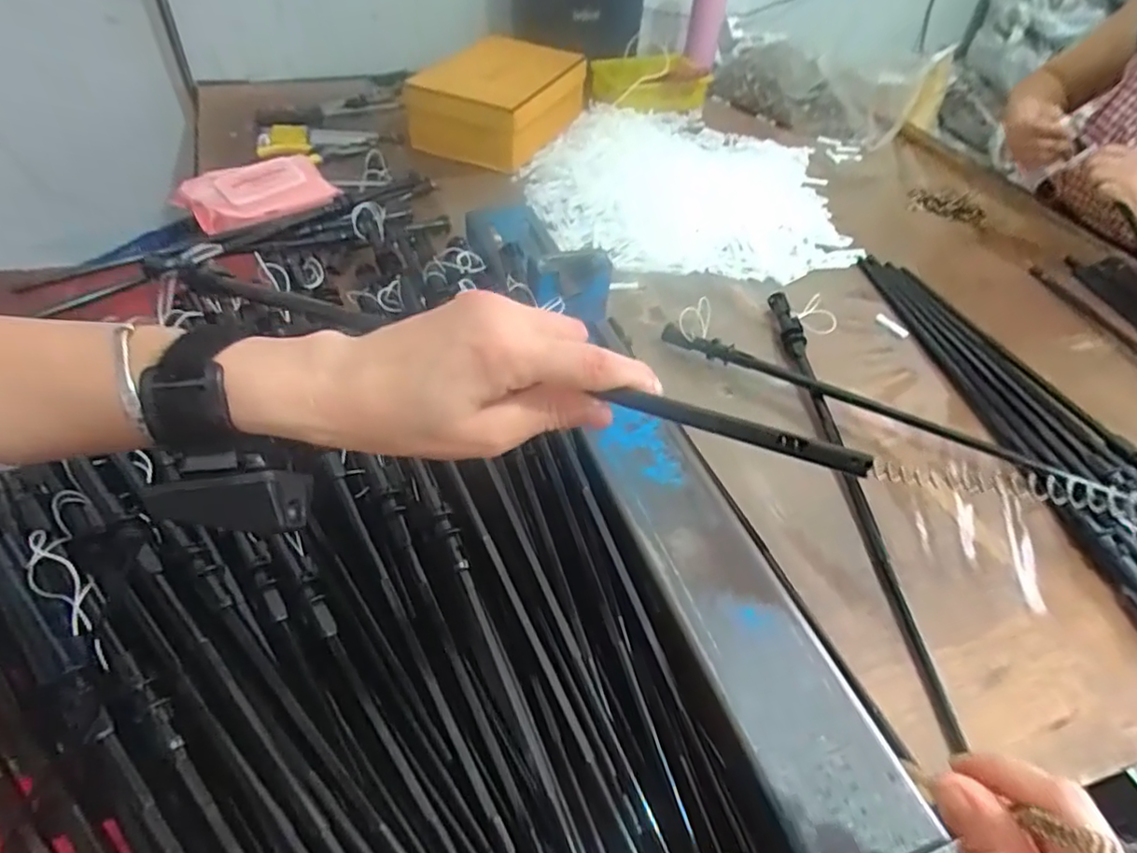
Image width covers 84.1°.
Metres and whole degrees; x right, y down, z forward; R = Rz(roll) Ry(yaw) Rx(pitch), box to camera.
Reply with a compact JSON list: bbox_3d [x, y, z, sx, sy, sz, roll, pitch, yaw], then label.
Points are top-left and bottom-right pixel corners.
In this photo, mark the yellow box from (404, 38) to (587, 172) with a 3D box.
[{"bbox_3d":[-0.105,-0.531,1.024,0.218,0.099,0.253,20,48,14],"label":"yellow box"}]

